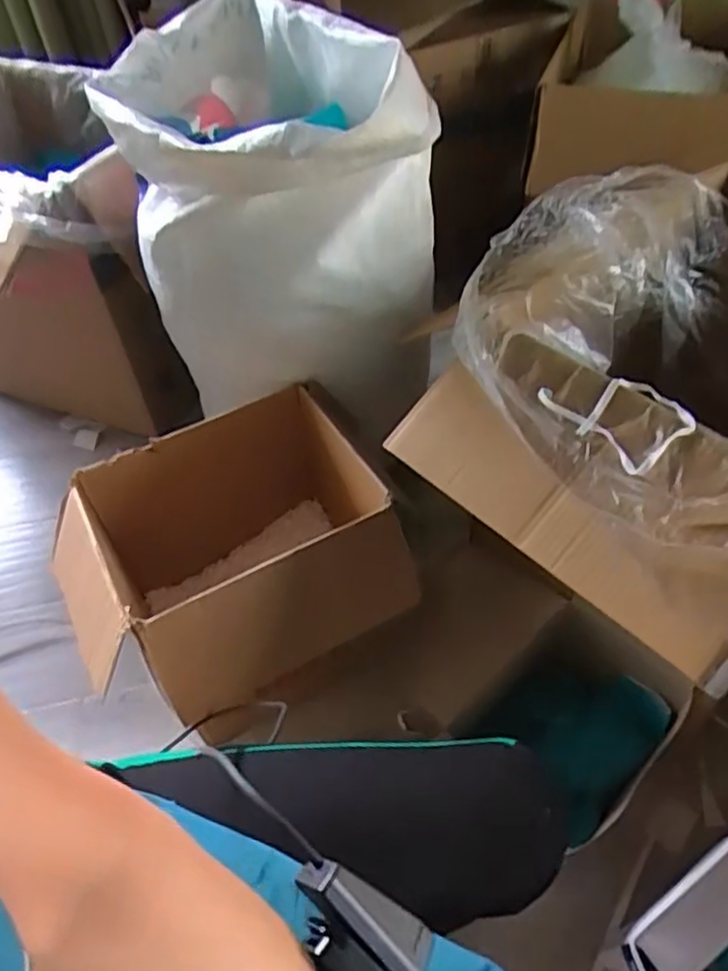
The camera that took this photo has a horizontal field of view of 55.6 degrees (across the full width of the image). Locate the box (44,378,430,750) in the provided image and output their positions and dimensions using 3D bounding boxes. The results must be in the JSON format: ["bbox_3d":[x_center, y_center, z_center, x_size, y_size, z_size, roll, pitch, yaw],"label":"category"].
[{"bbox_3d":[-0.174,0.106,0.967,0.395,0.308,0.352,-20,51,-13],"label":"box"}]

